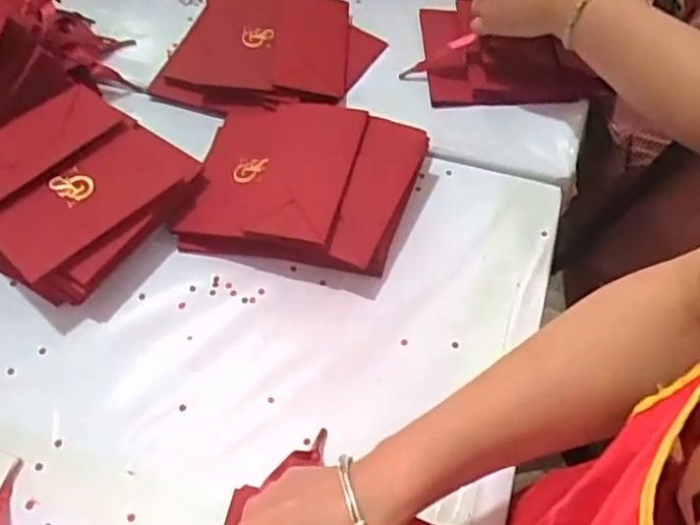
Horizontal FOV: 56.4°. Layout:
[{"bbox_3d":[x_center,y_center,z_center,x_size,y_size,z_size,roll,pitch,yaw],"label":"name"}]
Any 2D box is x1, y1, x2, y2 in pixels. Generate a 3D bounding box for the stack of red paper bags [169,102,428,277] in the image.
[{"bbox_3d":[-0.039,-0.070,0.540,0.179,0.053,0.151,12,58,9],"label":"stack of red paper bags"}]

